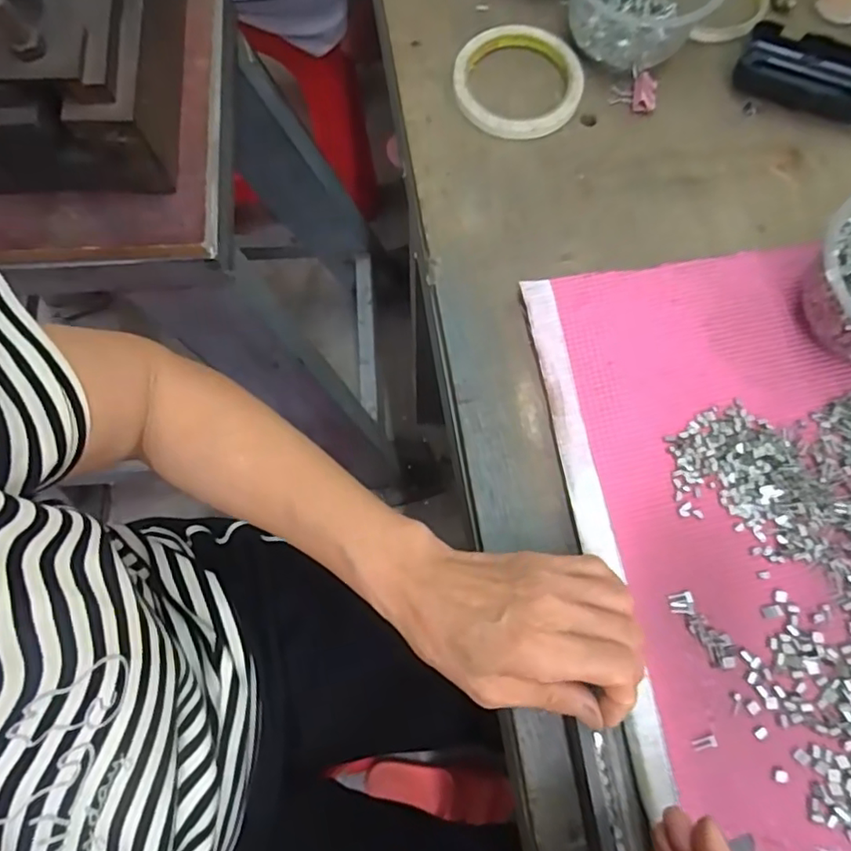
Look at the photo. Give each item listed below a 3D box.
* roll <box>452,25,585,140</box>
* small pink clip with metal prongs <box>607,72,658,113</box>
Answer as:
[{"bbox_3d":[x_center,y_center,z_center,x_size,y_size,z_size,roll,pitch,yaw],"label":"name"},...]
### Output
[{"bbox_3d":[0.071,-0.265,0.456,0.095,0.010,0.102,0,73,0],"label":"roll"},{"bbox_3d":[0.160,-0.255,0.452,0.034,0.018,0.027,7,73,2],"label":"small pink clip with metal prongs"}]

